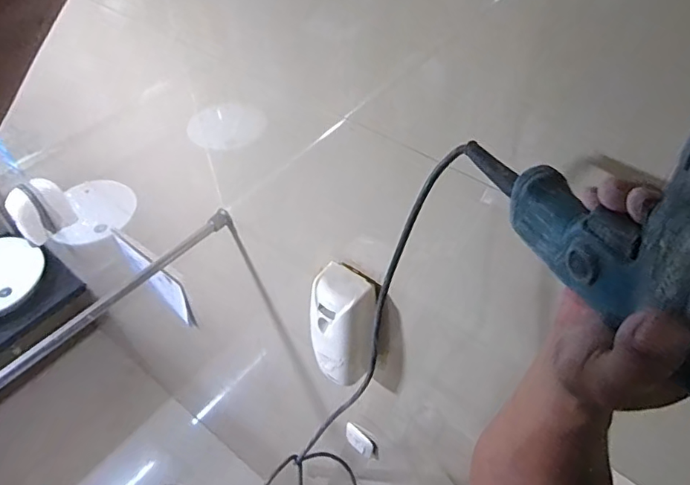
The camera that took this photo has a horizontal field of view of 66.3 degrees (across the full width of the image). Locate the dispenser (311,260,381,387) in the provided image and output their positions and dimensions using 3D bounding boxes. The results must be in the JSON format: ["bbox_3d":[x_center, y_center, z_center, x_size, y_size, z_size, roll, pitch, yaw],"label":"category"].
[{"bbox_3d":[-0.005,0.131,0.817,0.088,0.205,0.087,33,57,26],"label":"dispenser"}]

